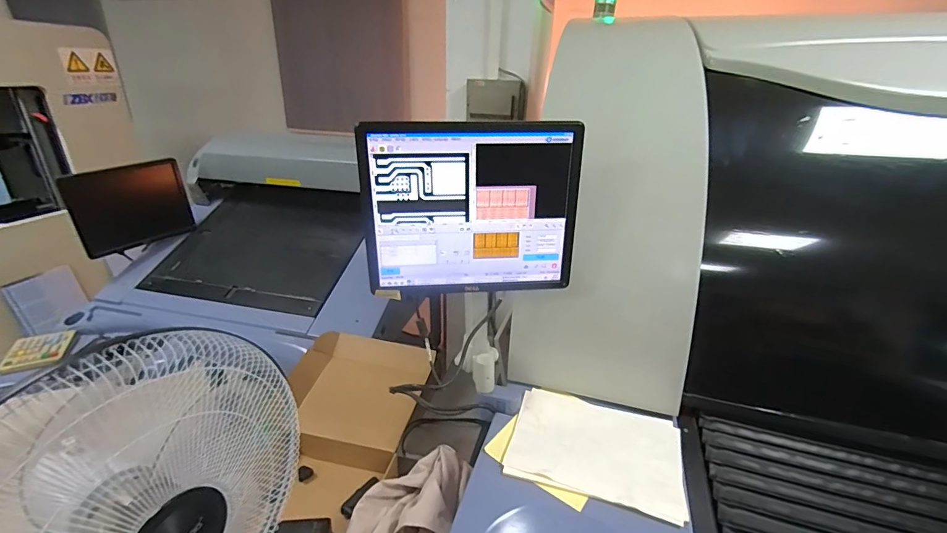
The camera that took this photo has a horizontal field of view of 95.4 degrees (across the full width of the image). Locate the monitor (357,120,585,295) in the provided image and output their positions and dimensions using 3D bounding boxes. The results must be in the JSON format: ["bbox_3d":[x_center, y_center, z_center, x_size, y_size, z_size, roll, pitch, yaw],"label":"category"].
[{"bbox_3d":[-0.003,-0.095,0.755,0.360,0.294,0.040,-1,24,-5],"label":"monitor"}]

